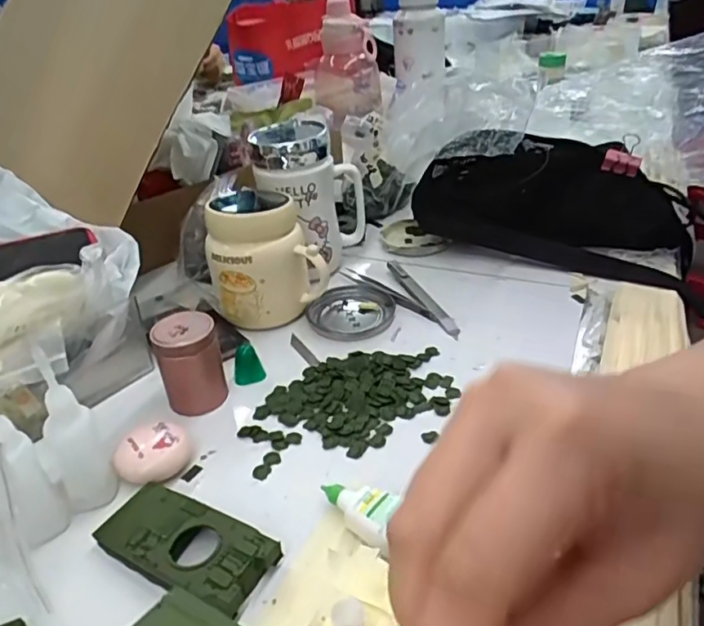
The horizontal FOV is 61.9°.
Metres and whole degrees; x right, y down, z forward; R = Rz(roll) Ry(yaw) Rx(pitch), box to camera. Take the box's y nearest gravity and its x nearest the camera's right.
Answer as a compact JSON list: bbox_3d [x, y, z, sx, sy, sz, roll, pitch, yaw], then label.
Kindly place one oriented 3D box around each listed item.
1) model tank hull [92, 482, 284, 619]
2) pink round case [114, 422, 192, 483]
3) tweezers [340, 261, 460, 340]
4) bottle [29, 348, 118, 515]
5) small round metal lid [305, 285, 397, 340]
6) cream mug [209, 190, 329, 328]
[{"bbox_3d":[-0.094,0.130,0.329,0.103,0.019,0.046,14,37,28],"label":"model tank hull"},{"bbox_3d":[-0.129,0.093,0.386,0.048,0.024,0.037,-20,35,-22],"label":"pink round case"},{"bbox_3d":[0.050,-0.021,0.555,0.048,0.008,0.153,-23,37,-26],"label":"tweezers"},{"bbox_3d":[-0.171,0.070,0.351,0.037,0.103,0.026,-24,37,-27],"label":"bottle"},{"bbox_3d":[-0.001,-0.001,0.535,0.078,0.011,0.084,-4,32,2],"label":"small round metal lid"},{"bbox_3d":[-0.078,-0.055,0.527,0.097,0.112,0.090,-11,33,-10],"label":"cream mug"}]

